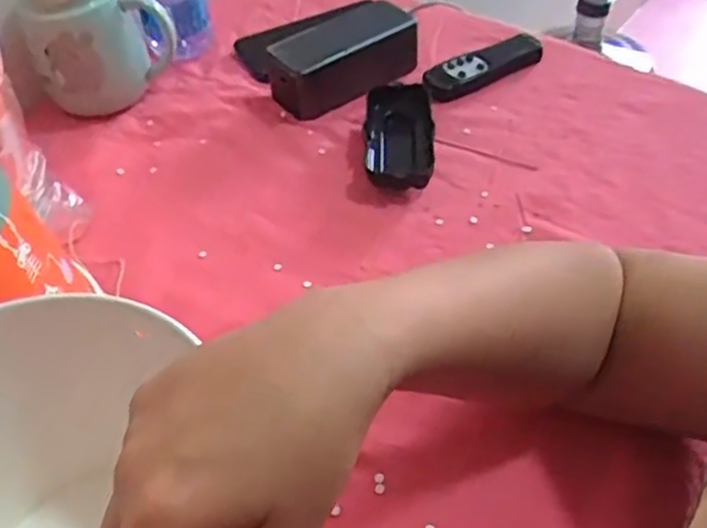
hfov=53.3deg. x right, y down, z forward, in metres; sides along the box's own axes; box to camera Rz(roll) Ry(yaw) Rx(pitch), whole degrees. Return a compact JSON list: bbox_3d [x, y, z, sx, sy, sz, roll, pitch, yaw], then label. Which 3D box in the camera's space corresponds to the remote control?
[{"bbox_3d":[0.112,-0.174,0.619,0.117,0.023,0.029,-25,52,-20],"label":"remote control"}]

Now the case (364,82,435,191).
[{"bbox_3d":[0.036,-0.101,0.551,0.052,0.029,0.105,1,48,2],"label":"case"}]

